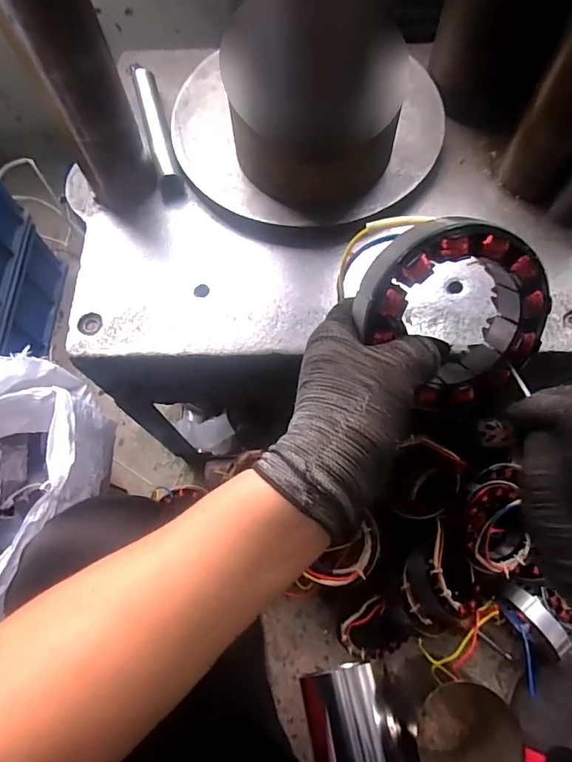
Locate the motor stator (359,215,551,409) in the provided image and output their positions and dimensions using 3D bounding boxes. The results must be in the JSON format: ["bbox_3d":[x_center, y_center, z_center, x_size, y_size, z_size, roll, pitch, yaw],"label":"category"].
[{"bbox_3d":[0.104,-0.045,0.292,0.101,0.034,0.122,-38,114,10],"label":"motor stator"}]

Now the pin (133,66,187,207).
[{"bbox_3d":[-0.128,-0.250,0.474,0.022,0.024,0.164,-15,70,-4],"label":"pin"}]

